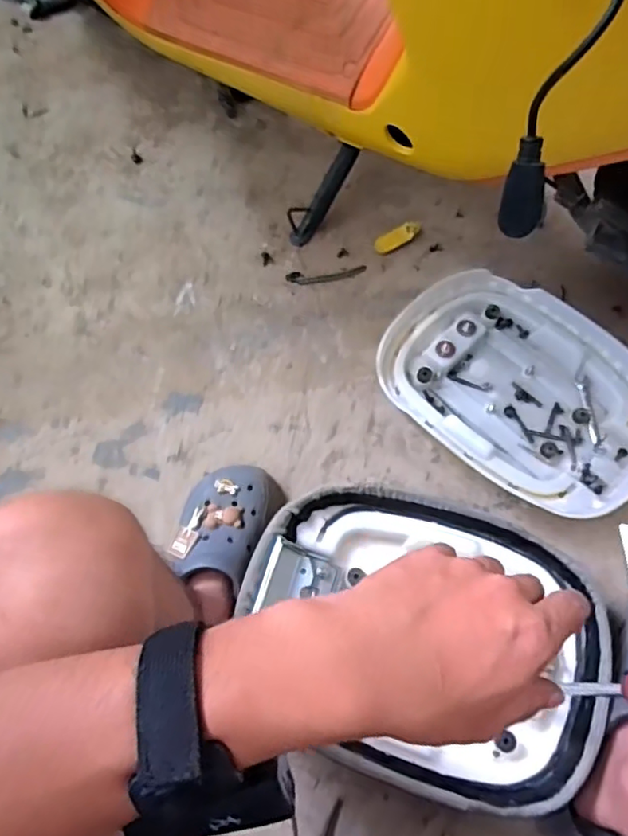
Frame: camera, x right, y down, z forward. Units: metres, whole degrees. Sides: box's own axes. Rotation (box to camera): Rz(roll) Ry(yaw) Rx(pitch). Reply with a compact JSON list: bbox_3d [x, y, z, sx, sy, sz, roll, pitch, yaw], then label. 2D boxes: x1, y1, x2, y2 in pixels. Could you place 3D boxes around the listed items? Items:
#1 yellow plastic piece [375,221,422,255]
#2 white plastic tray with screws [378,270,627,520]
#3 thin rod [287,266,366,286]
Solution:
[{"bbox_3d":[0.128,-0.276,0.908,0.075,0.016,0.027,-30,69,-9],"label":"yellow plastic piece"},{"bbox_3d":[0.270,-0.043,0.783,0.364,0.039,0.265,41,75,18],"label":"white plastic tray with screws"},{"bbox_3d":[0.019,-0.215,0.899,0.118,0.004,0.025,-4,67,1],"label":"thin rod"}]

